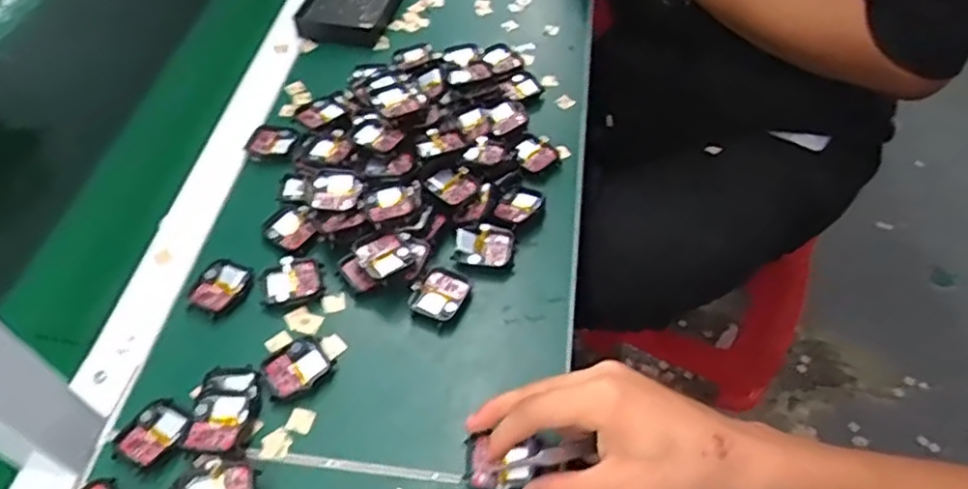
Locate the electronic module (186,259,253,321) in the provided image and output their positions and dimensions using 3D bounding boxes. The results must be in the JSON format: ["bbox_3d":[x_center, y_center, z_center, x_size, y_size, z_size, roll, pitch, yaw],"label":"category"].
[{"bbox_3d":[-0.199,0.032,0.506,0.039,0.005,0.044,23,56,20],"label":"electronic module"}]

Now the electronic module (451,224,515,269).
[{"bbox_3d":[0.000,0.002,0.520,0.044,0.018,0.033,6,52,8],"label":"electronic module"}]

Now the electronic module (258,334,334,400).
[{"bbox_3d":[-0.129,0.086,0.462,0.046,0.011,0.036,-36,58,-23],"label":"electronic module"}]

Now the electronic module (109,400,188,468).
[{"bbox_3d":[-0.215,0.123,0.433,0.037,0.007,0.043,23,57,20],"label":"electronic module"}]

